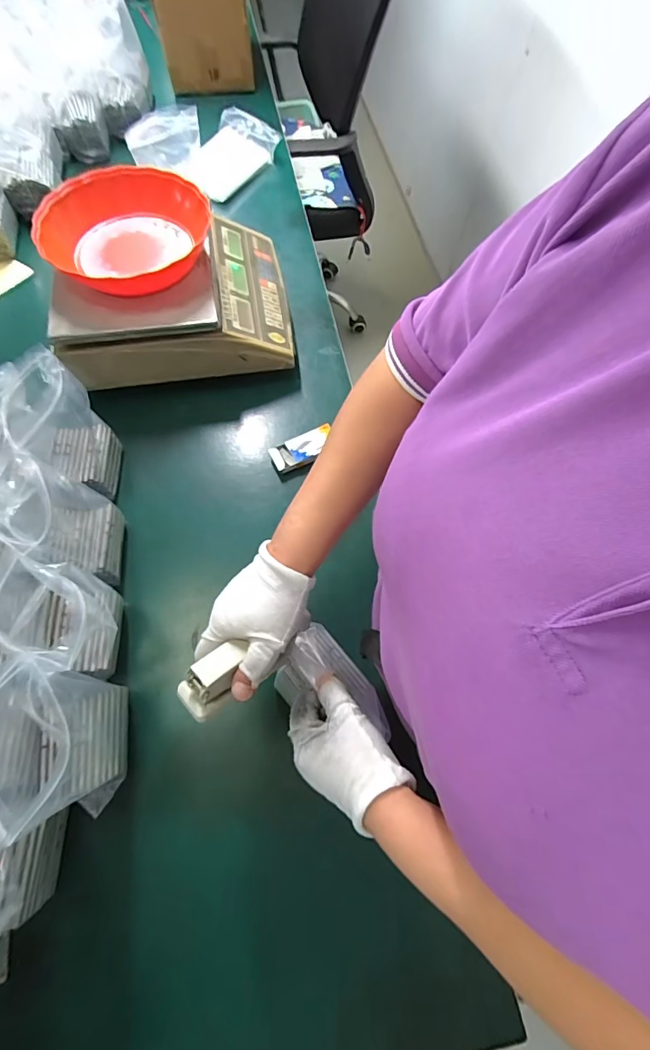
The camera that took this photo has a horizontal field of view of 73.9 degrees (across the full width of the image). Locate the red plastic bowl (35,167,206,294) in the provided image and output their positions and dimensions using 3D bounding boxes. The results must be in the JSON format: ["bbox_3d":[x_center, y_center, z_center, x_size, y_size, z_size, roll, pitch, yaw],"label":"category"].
[{"bbox_3d":[-0.256,-0.378,0.567,0.210,0.056,0.211,-2,67,-4],"label":"red plastic bowl"}]

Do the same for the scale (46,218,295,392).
[{"bbox_3d":[-0.219,-0.342,0.653,0.319,0.123,0.270,-10,68,-7],"label":"scale"}]

